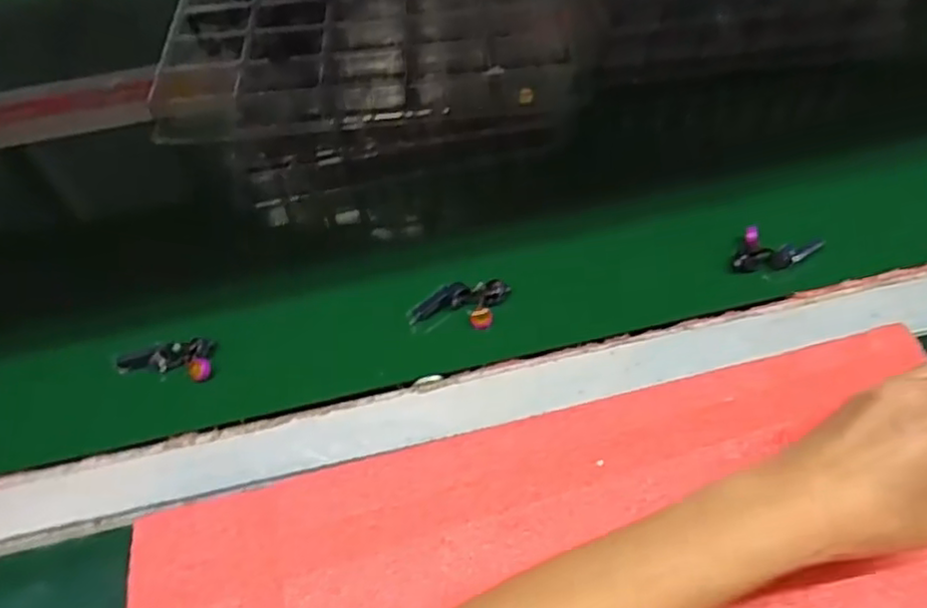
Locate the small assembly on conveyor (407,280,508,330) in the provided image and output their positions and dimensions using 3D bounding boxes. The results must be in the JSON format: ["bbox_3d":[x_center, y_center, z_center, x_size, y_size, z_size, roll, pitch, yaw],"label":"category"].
[{"bbox_3d":[-0.002,0.001,0.402,0.059,0.014,0.026,-9,52,-2],"label":"small assembly on conveyor"}]

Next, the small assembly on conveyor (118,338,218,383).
[{"bbox_3d":[-0.175,0.030,0.398,0.057,0.015,0.023,5,53,9],"label":"small assembly on conveyor"}]

